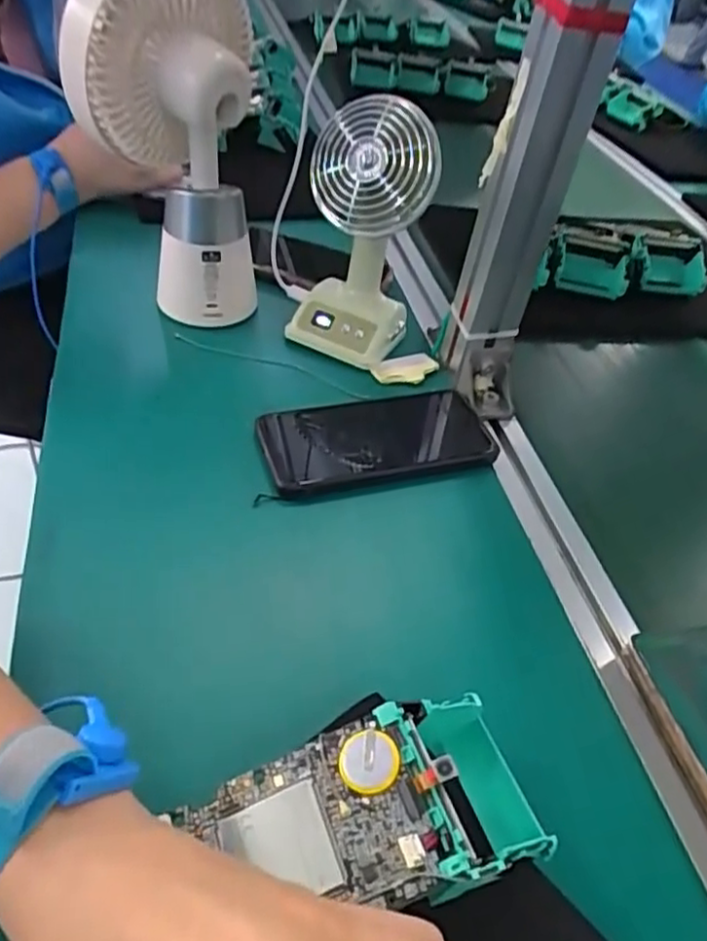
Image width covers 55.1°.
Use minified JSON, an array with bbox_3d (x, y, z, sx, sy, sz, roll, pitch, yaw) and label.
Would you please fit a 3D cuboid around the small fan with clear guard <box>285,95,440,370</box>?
[{"bbox_3d":[0.005,-0.174,0.508,0.096,0.168,0.080,11,43,0],"label":"small fan with clear guard"}]

